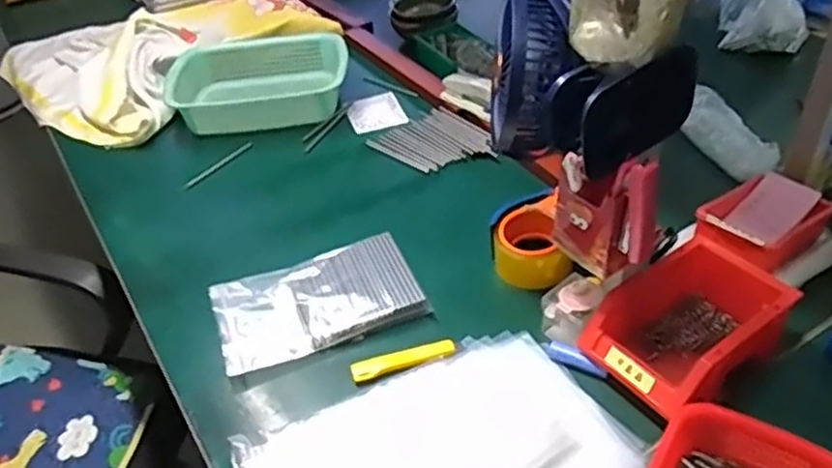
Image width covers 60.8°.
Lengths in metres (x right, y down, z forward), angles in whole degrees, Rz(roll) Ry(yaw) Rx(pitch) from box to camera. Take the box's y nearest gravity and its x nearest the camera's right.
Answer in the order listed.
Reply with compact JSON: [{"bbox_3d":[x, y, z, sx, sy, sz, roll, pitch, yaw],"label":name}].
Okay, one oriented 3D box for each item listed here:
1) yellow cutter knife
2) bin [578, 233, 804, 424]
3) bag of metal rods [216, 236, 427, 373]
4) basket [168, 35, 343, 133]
[{"bbox_3d":[-0.014,0.137,0.775,0.114,0.010,0.022,-13,41,-7],"label":"yellow cutter knife"},{"bbox_3d":[0.278,0.093,0.722,0.184,0.069,0.127,-29,45,-25],"label":"bin"},{"bbox_3d":[-0.118,0.080,0.851,0.232,0.032,0.145,-17,41,-12],"label":"bag of metal rods"},{"bbox_3d":[-0.269,-0.265,1.235,0.308,0.086,0.212,-13,41,-8],"label":"basket"}]

